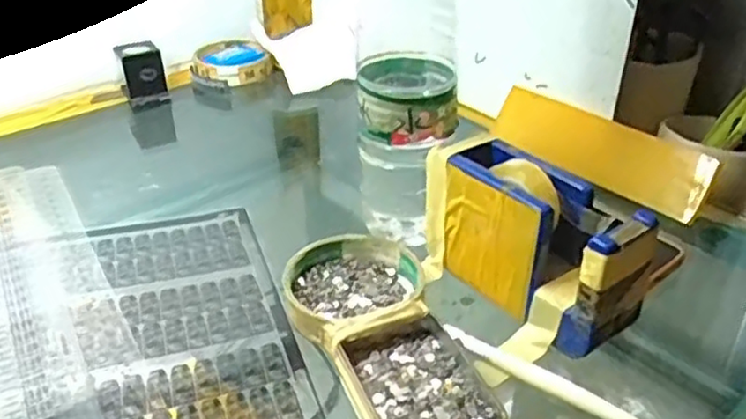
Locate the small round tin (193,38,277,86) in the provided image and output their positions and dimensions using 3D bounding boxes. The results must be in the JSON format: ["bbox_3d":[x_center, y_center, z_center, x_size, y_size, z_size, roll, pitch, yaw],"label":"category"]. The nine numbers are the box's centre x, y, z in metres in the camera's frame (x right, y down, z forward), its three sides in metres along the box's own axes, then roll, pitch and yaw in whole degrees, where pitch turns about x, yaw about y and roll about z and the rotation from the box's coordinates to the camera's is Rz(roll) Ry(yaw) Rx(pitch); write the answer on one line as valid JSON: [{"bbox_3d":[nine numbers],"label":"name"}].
[{"bbox_3d":[-0.150,-0.163,0.734,0.084,0.019,0.098,-6,33,-8],"label":"small round tin"}]

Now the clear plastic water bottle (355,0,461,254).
[{"bbox_3d":[0.022,-0.083,0.420,0.061,0.213,0.071,-1,33,1],"label":"clear plastic water bottle"}]

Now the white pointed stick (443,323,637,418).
[{"bbox_3d":[0.099,0.092,0.348,0.143,0.007,0.008,23,40,33],"label":"white pointed stick"}]

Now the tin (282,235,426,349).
[{"bbox_3d":[-0.011,0.046,0.404,0.080,0.017,0.086,-1,33,1],"label":"tin"}]

